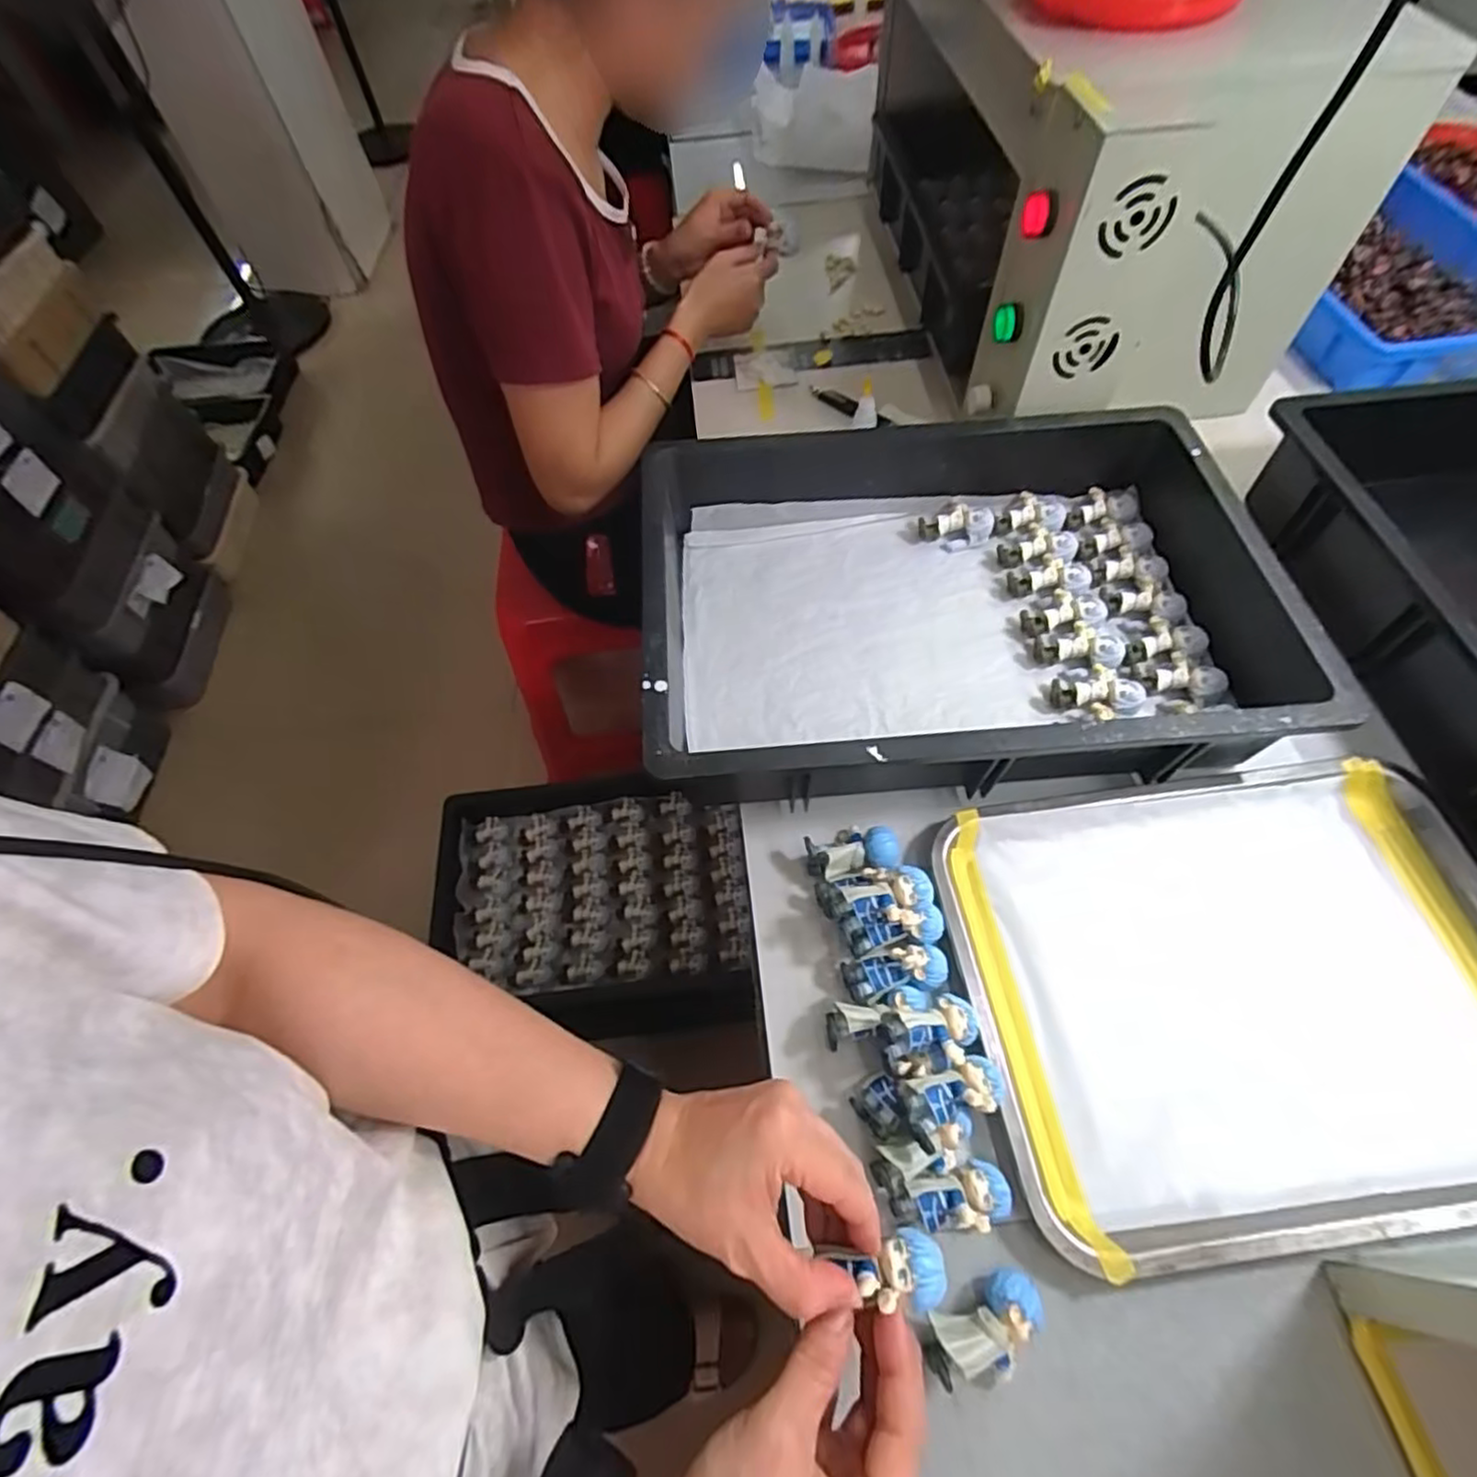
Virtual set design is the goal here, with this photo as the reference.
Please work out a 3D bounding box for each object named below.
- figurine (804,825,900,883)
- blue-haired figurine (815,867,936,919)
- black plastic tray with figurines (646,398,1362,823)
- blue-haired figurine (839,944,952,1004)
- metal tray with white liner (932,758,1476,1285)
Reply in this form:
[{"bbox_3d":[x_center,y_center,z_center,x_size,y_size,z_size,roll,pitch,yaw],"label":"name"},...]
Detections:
[{"bbox_3d":[0.078,0.078,0.479,0.061,0.024,0.036,-8,59,-1],"label":"figurine"},{"bbox_3d":[0.083,0.099,0.444,0.077,0.029,0.031,-14,57,26],"label":"blue-haired figurine"},{"bbox_3d":[0.160,-0.104,0.535,0.444,0.100,0.306,-5,59,0],"label":"black plastic tray with figurines"},{"bbox_3d":[0.099,0.147,0.432,0.063,0.032,0.027,-12,59,-3],"label":"blue-haired figurine"},{"bbox_3d":[0.321,0.150,0.431,0.355,0.039,0.256,-8,60,0],"label":"metal tray with white liner"}]

